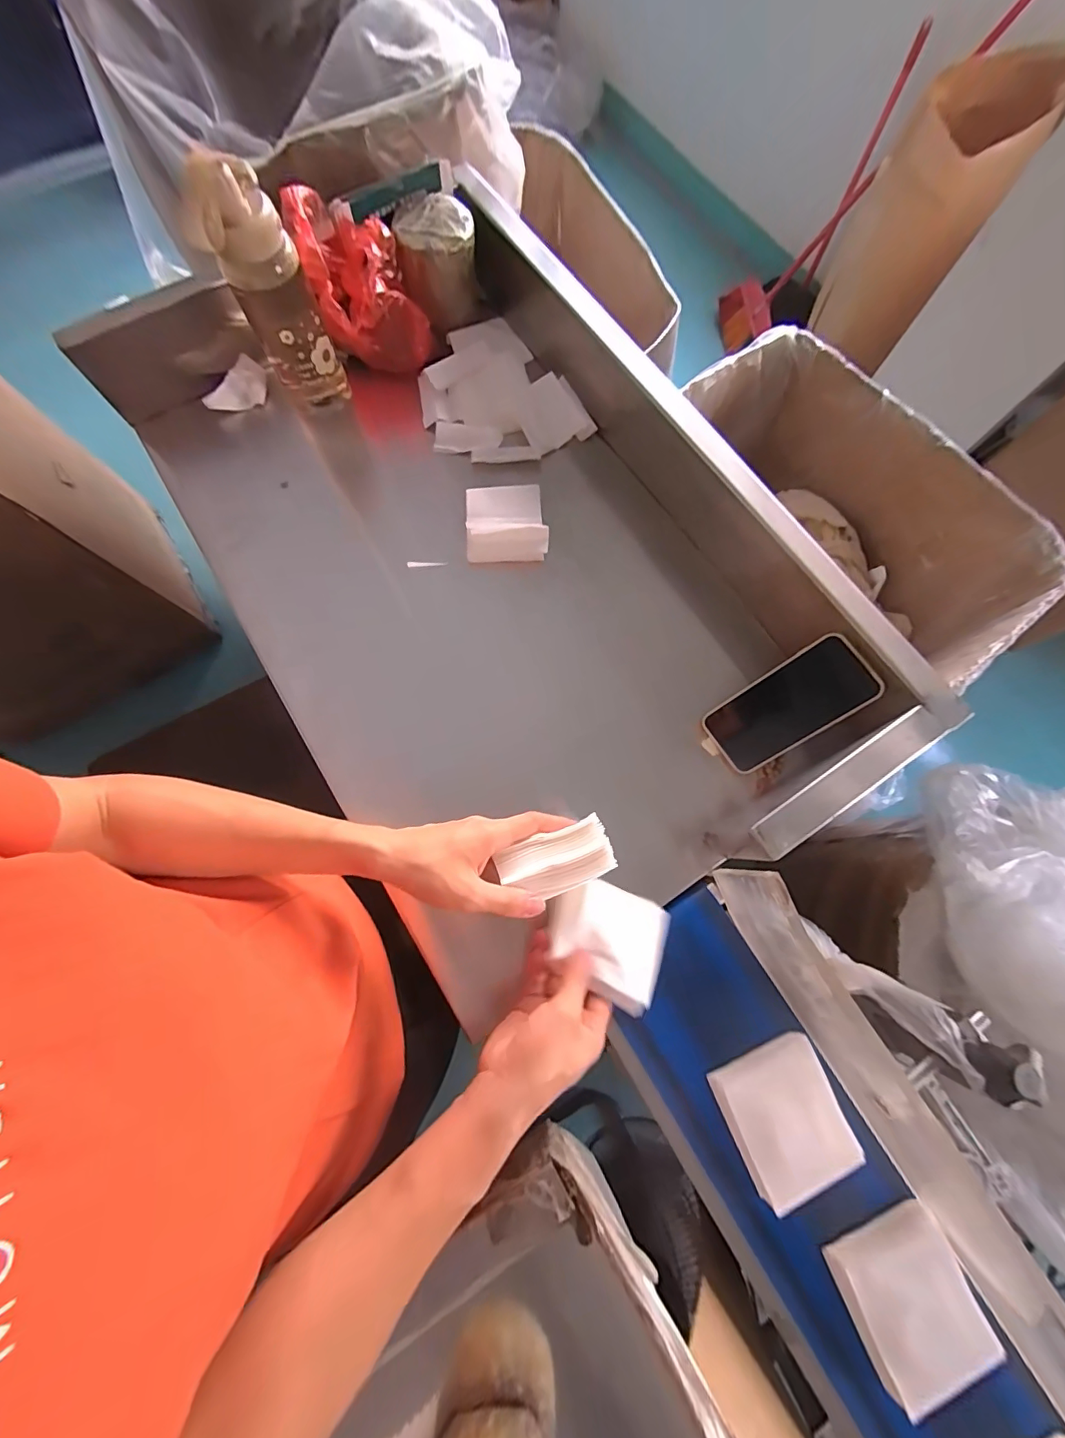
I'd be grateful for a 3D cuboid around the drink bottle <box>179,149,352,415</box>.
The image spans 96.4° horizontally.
[{"bbox_3d":[-0.280,-0.453,0.520,0.081,0.223,0.080,-18,76,-5],"label":"drink bottle"}]

